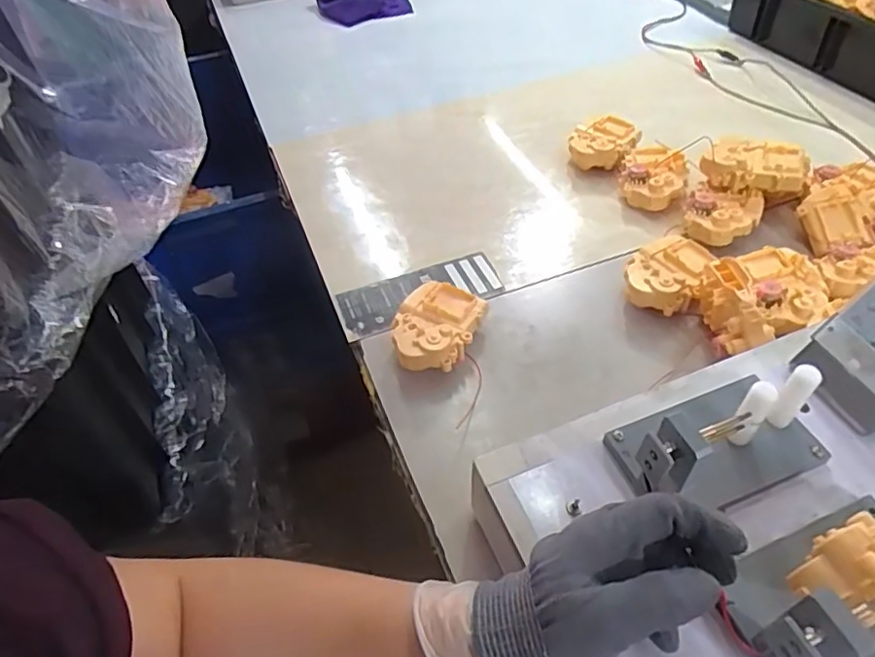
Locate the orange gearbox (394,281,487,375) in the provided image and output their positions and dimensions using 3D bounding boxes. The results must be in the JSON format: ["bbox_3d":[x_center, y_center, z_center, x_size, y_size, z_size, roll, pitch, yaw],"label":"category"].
[{"bbox_3d":[-0.002,0.000,0.549,0.074,0.039,0.102,15,50,17],"label":"orange gearbox"}]

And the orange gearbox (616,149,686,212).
[{"bbox_3d":[0.246,-0.173,0.692,0.074,0.036,0.097,12,50,15],"label":"orange gearbox"}]

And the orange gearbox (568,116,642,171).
[{"bbox_3d":[0.208,-0.231,0.750,0.074,0.036,0.094,17,51,19],"label":"orange gearbox"}]

